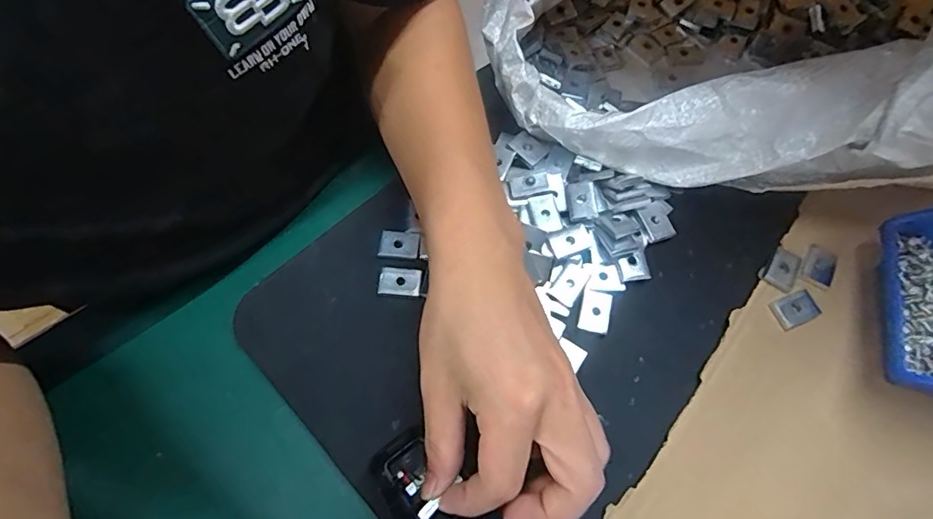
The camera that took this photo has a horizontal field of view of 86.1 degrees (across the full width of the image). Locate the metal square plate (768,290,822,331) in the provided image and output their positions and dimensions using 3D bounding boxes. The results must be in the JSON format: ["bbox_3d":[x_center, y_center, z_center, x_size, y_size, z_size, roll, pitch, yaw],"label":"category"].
[{"bbox_3d":[0.221,0.034,0.335,0.028,0.004,0.020,-20,70,-8],"label":"metal square plate"}]

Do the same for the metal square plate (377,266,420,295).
[{"bbox_3d":[-0.045,0.015,0.338,0.028,0.004,0.019,4,68,1],"label":"metal square plate"}]

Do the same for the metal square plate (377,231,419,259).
[{"bbox_3d":[-0.047,-0.011,0.348,0.028,0.004,0.020,5,68,2],"label":"metal square plate"}]

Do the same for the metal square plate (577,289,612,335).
[{"bbox_3d":[0.086,0.035,0.333,0.019,0.004,0.028,15,69,6],"label":"metal square plate"}]

